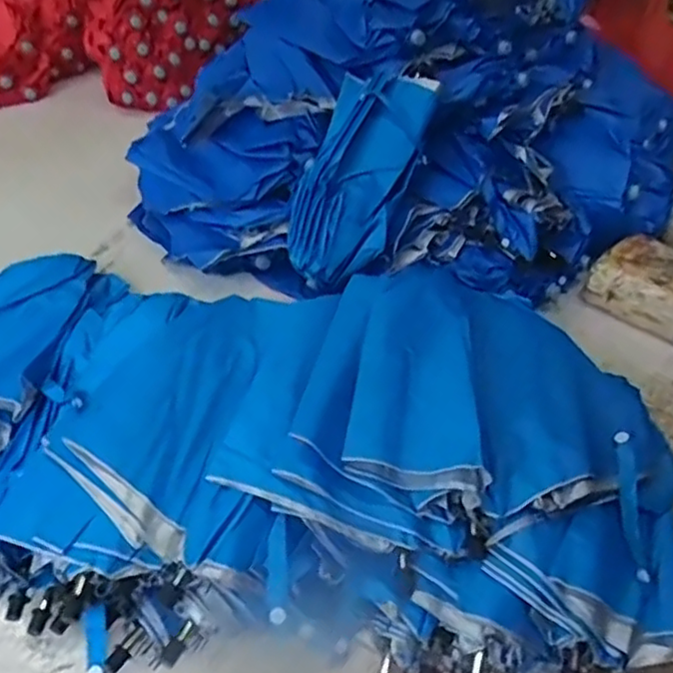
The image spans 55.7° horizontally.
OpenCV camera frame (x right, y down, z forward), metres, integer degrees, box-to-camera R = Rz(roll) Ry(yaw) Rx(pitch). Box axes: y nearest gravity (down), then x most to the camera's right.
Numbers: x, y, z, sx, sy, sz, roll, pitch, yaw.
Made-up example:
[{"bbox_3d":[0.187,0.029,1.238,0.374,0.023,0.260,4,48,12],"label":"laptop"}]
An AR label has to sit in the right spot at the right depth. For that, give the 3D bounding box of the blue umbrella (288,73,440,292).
[{"bbox_3d":[0.024,-0.209,0.790,0.136,0.054,0.288,19,80,19],"label":"blue umbrella"}]

